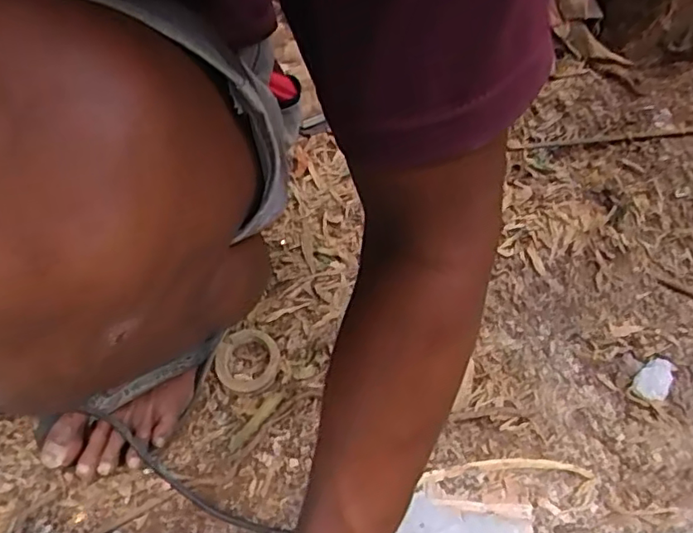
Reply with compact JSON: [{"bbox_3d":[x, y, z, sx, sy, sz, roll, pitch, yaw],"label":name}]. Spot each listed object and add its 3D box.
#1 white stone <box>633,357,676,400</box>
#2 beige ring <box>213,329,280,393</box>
[{"bbox_3d":[0.313,0.114,0.607,0.031,0.006,0.052,39,60,22],"label":"white stone"},{"bbox_3d":[-0.103,0.095,0.617,0.063,0.015,0.068,2,54,-3],"label":"beige ring"}]

